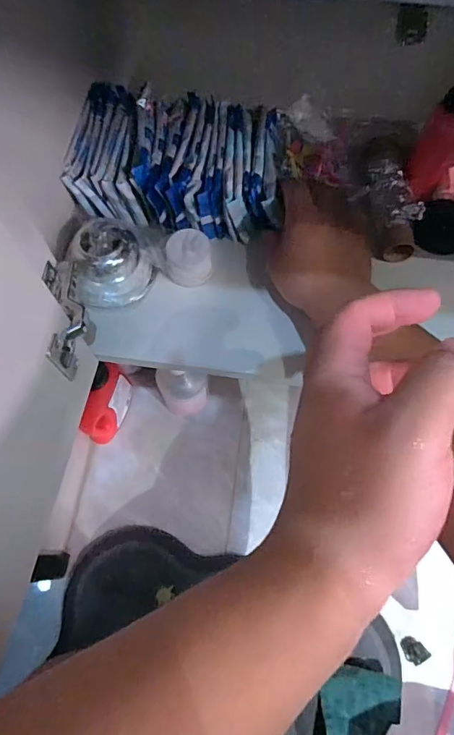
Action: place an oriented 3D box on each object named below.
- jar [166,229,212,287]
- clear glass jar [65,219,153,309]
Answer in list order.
[{"bbox_3d":[-0.039,-0.112,0.486,0.046,0.048,0.043,0,68,0],"label":"jar"},{"bbox_3d":[-0.126,-0.112,0.479,0.079,0.065,0.083,0,68,0],"label":"clear glass jar"}]

